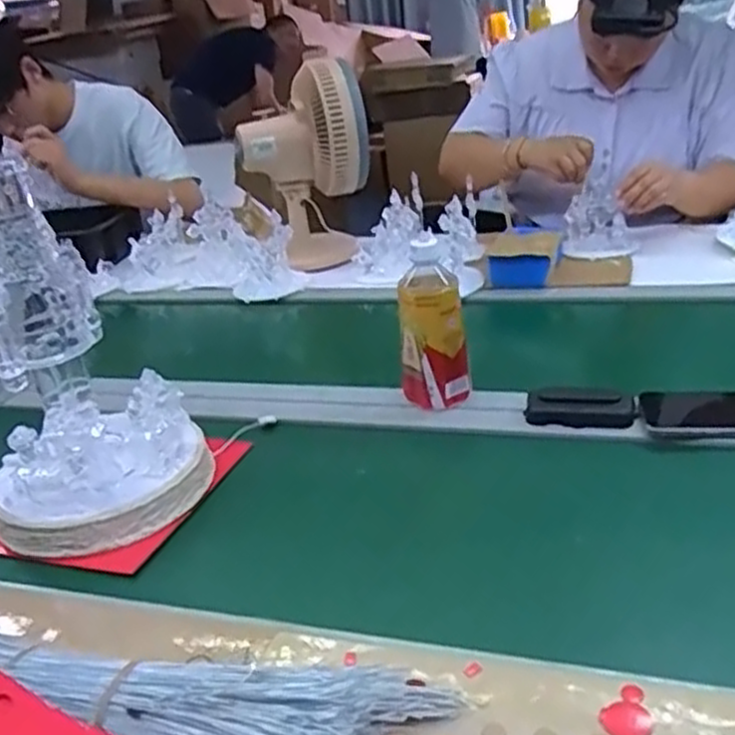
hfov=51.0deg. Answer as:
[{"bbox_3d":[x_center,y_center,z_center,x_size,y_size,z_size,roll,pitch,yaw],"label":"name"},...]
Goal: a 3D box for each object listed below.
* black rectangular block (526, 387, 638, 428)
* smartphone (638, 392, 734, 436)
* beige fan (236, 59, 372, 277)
[{"bbox_3d":[0.216,0.042,0.781,0.106,0.022,0.047,1,25,16],"label":"black rectangular block"},{"bbox_3d":[0.354,0.044,0.755,0.158,0.016,0.068,3,26,19],"label":"smartphone"},{"bbox_3d":[-0.109,-0.336,1.363,0.213,0.354,0.211,-9,25,-4],"label":"beige fan"}]

